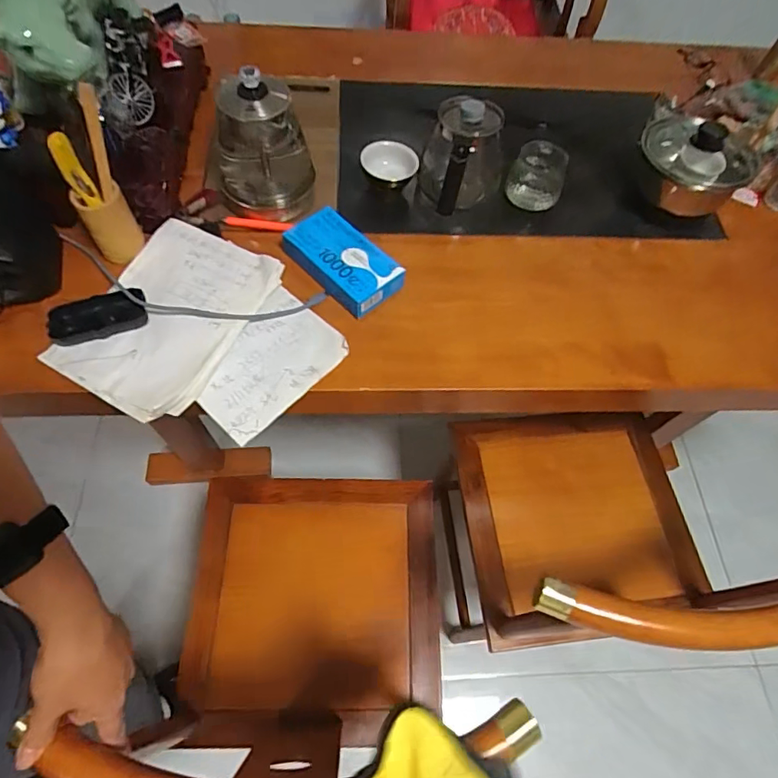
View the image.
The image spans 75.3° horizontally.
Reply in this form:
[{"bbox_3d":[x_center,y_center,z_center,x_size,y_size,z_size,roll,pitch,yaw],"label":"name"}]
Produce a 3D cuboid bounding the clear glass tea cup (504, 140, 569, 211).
[{"bbox_3d":[0.235,-0.338,0.792,0.086,0.057,0.100,19,62,6],"label":"clear glass tea cup"}]

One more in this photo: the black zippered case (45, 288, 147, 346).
[{"bbox_3d":[-0.356,-0.087,0.618,0.112,0.024,0.050,-14,64,-11],"label":"black zippered case"}]

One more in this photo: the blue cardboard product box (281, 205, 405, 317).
[{"bbox_3d":[-0.062,-0.177,0.688,0.097,0.037,0.163,-37,70,-21],"label":"blue cardboard product box"}]

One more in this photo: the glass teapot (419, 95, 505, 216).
[{"bbox_3d":[0.104,-0.332,0.742,0.113,0.132,0.155,10,62,1],"label":"glass teapot"}]

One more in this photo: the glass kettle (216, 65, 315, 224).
[{"bbox_3d":[-0.175,-0.335,0.686,0.132,0.145,0.116,-5,63,-7],"label":"glass kettle"}]

